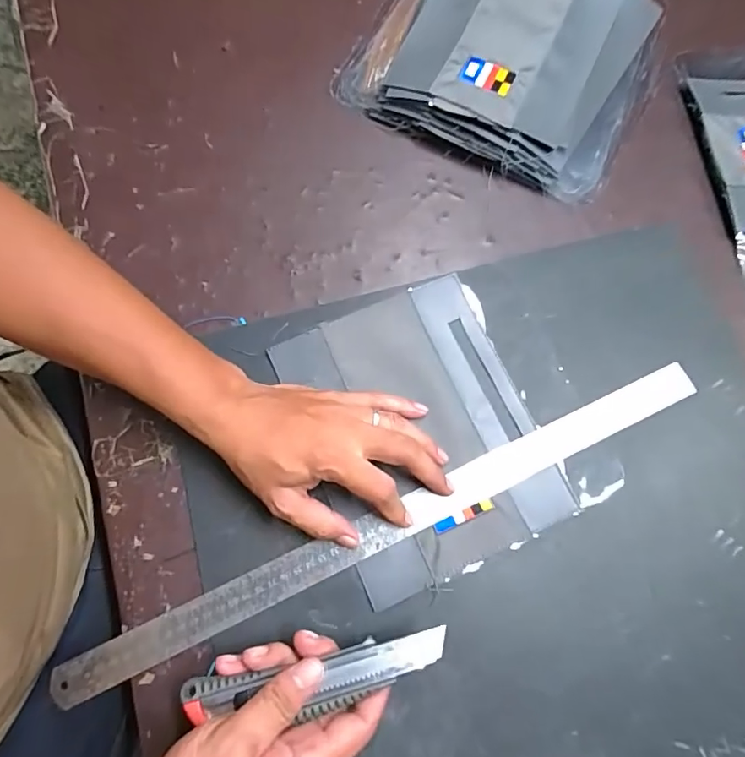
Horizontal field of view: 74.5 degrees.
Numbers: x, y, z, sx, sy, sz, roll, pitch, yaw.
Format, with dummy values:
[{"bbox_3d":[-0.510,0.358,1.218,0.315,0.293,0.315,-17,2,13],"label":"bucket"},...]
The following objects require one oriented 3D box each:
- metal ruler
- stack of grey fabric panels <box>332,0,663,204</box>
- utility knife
[{"bbox_3d":[0.020,0.107,0.371,0.518,0.004,0.031,-24,75,-8],"label":"metal ruler"},{"bbox_3d":[0.129,-0.321,0.476,0.275,0.054,0.235,25,74,5],"label":"stack of grey fabric panels"},{"bbox_3d":[-0.034,0.188,0.304,0.162,0.011,0.031,-9,74,-4],"label":"utility knife"}]

